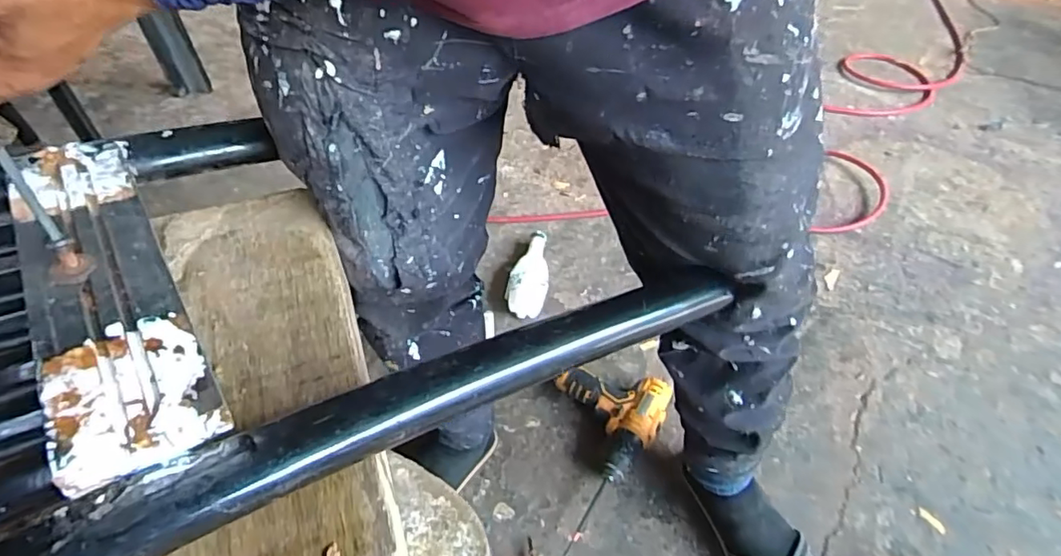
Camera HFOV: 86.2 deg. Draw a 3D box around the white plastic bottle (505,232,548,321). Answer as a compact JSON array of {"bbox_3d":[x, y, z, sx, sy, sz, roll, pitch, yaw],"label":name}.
[{"bbox_3d":[-0.002,-0.012,1.129,0.074,0.051,0.212,2,45,5],"label":"white plastic bottle"}]

